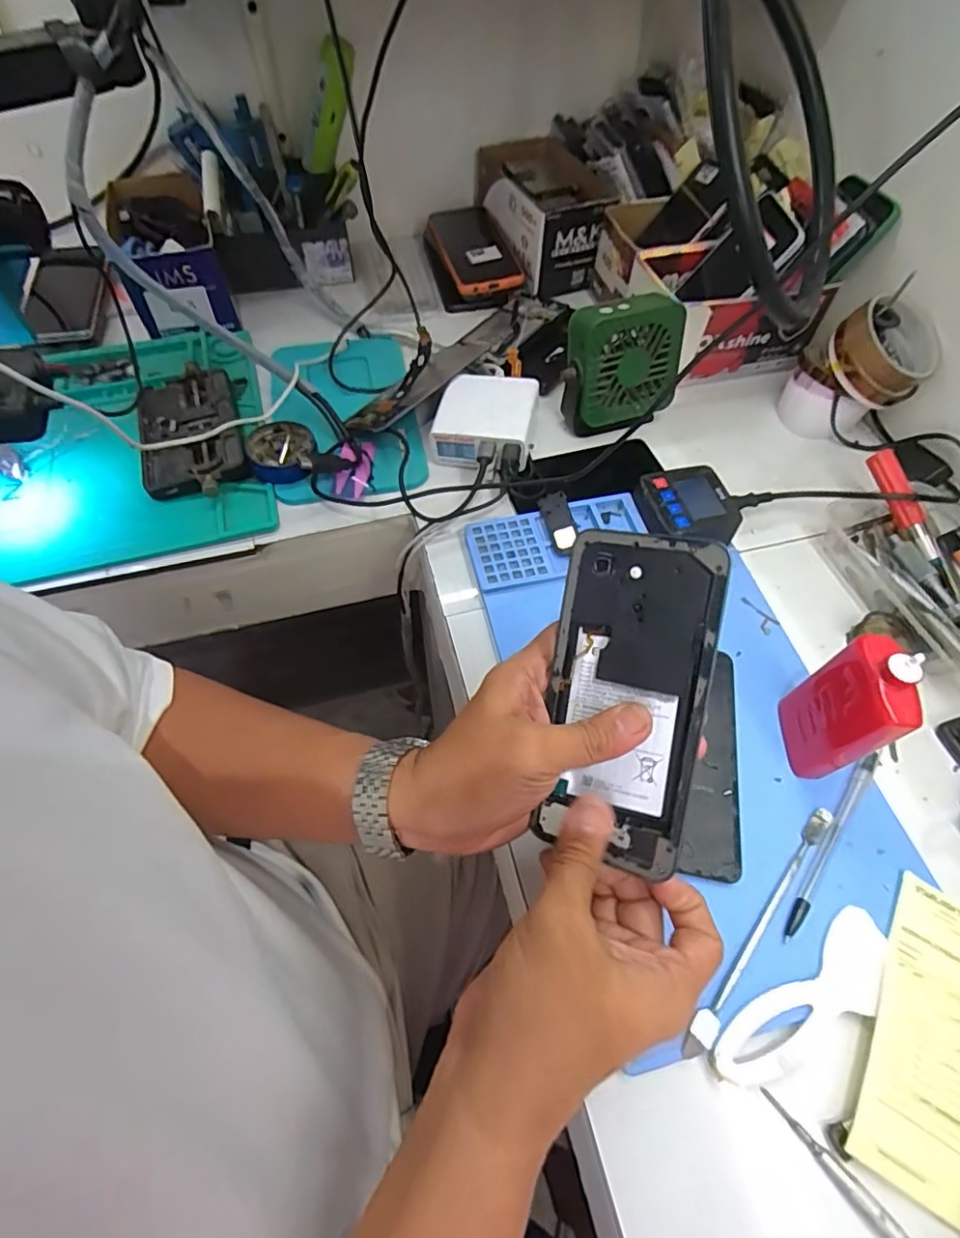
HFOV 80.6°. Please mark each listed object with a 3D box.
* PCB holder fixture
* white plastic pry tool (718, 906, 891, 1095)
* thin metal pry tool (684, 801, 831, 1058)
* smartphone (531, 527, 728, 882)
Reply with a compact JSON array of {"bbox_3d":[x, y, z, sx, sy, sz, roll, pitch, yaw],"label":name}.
[{"bbox_3d":[-0.269,-0.180,0.522,0.085,0.023,0.161,-19,60,-12],"label":"PCB holder fixture"},{"bbox_3d":[0.183,0.212,0.313,0.125,0.004,0.038,-29,63,-18],"label":"white plastic pry tool"},{"bbox_3d":[0.167,0.177,0.331,0.012,0.007,0.168,38,65,20],"label":"thin metal pry tool"},{"bbox_3d":[0.074,0.038,0.284,0.076,0.014,0.161,8,94,27],"label":"smartphone"}]

